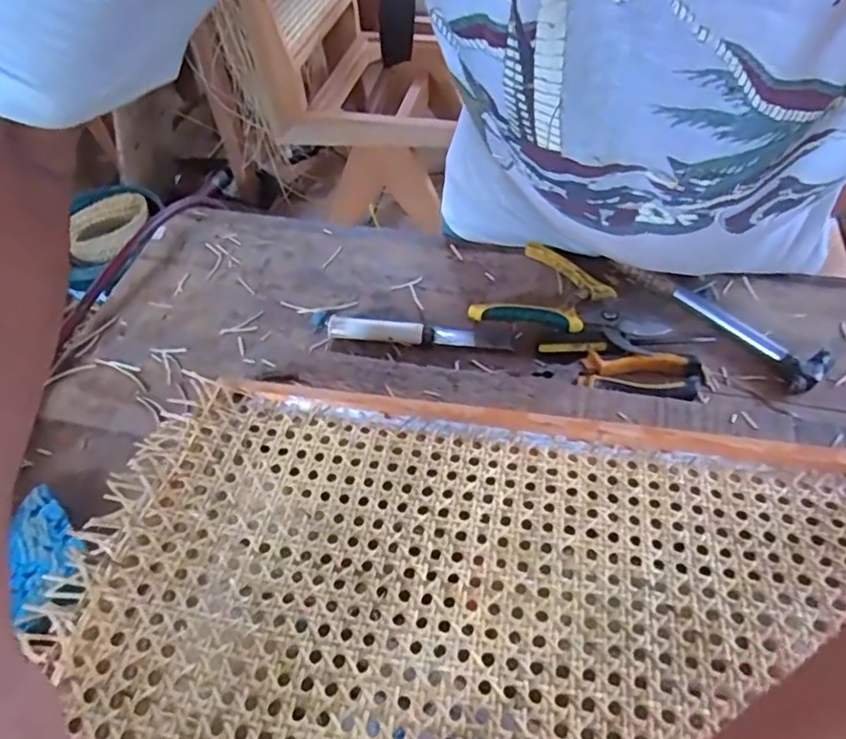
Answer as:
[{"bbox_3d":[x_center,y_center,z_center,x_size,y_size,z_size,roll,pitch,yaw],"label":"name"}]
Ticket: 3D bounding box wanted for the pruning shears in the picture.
[{"bbox_3d":[0.155,-0.060,0.620,0.174,0.034,0.130,27,59,22],"label":"pruning shears"}]

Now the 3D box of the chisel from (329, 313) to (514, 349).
[{"bbox_3d":[-0.001,-0.038,0.620,0.186,0.027,0.024,1,52,5],"label":"chisel"}]

